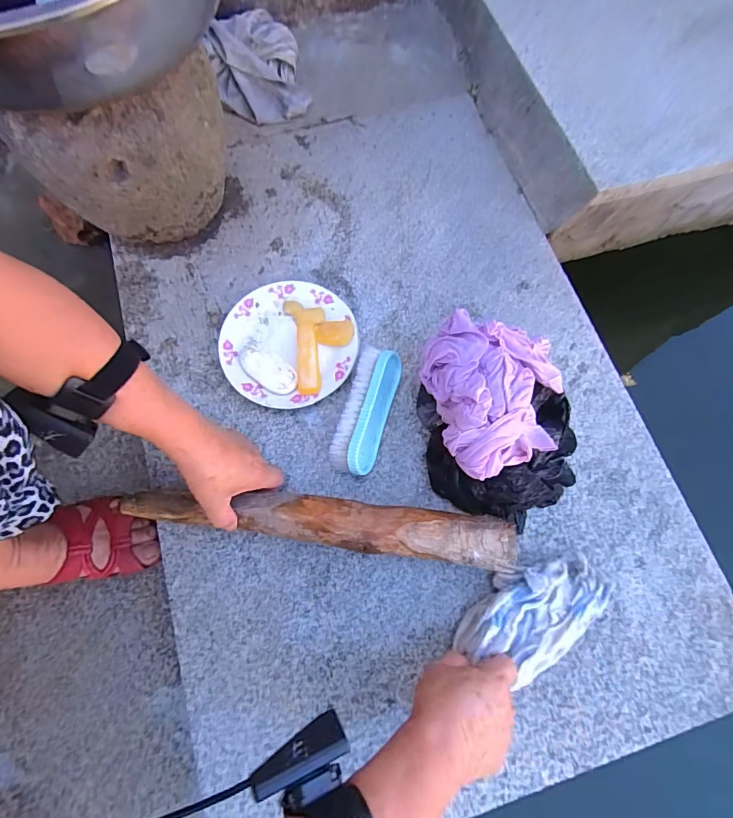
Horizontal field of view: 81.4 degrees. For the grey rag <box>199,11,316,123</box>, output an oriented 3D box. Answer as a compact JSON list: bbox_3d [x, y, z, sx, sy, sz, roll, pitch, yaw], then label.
[{"bbox_3d":[-0.164,-0.521,0.655,0.126,0.078,0.141,-17,74,-5],"label":"grey rag"}]

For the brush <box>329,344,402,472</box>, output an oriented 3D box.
[{"bbox_3d":[0.000,0.003,0.512,0.051,0.047,0.150,16,74,5],"label":"brush"}]

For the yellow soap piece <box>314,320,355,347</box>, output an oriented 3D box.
[{"bbox_3d":[-0.042,-0.097,0.548,0.050,0.013,0.033,3,73,1],"label":"yellow soap piece"}]

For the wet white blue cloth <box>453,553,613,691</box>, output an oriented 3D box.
[{"bbox_3d":[0.177,0.210,0.444,0.167,0.049,0.092,-35,76,-10],"label":"wet white blue cloth"}]

